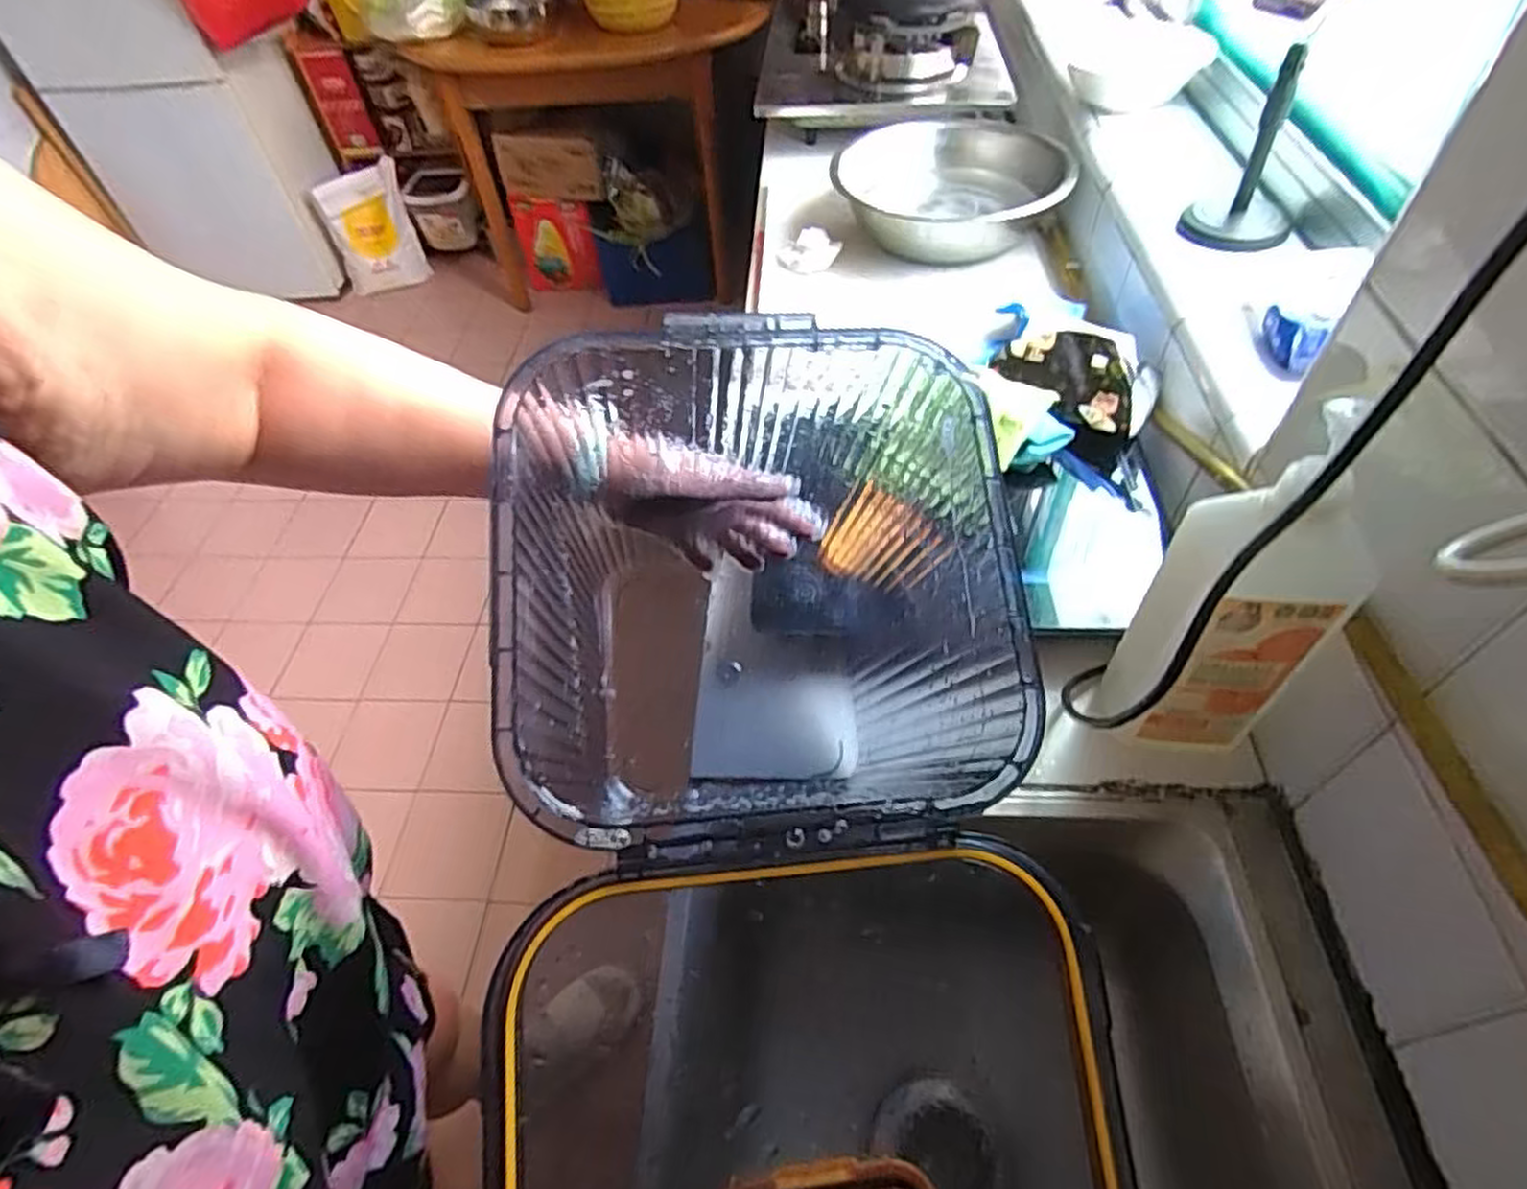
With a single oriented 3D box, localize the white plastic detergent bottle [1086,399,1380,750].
[{"bbox_3d":[0.315,0.020,0.529,0.095,0.245,0.076,3,51,7],"label":"white plastic detergent bottle"}]

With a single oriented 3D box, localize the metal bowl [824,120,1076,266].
[{"bbox_3d":[0.265,-0.568,1.090,0.315,0.090,0.308,14,53,16],"label":"metal bowl"}]

